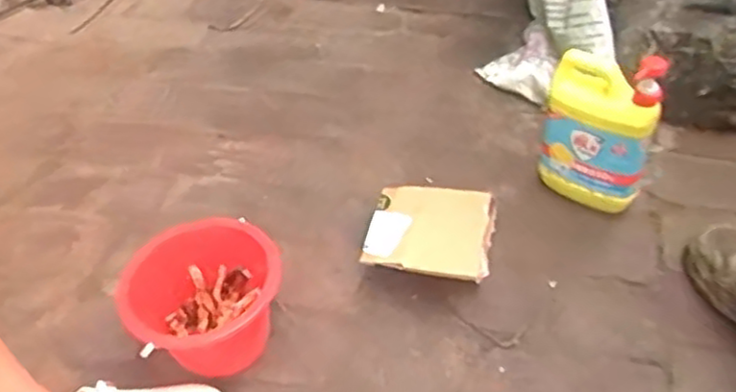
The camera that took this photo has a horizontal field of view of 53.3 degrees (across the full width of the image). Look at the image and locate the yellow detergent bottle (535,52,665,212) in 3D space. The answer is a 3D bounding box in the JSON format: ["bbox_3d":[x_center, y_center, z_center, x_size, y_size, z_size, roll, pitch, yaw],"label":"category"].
[{"bbox_3d":[0.314,-0.079,1.020,0.157,0.239,0.068,30,54,30],"label":"yellow detergent bottle"}]

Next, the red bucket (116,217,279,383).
[{"bbox_3d":[-0.192,0.127,0.910,0.175,0.146,0.155,-8,44,-4],"label":"red bucket"}]

